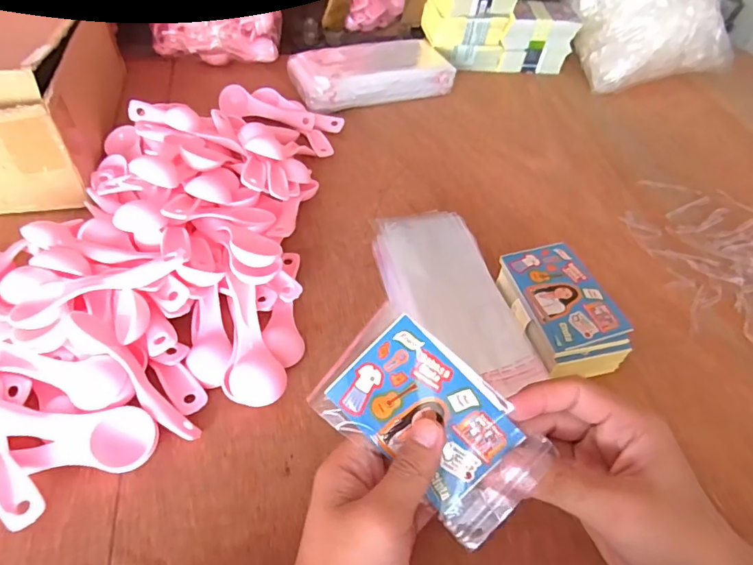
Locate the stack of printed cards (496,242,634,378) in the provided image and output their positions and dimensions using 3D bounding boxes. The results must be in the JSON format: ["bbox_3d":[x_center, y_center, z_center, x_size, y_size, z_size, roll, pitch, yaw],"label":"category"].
[{"bbox_3d":[0.137,0.026,0.376,0.067,0.043,0.103,-11,51,-16],"label":"stack of printed cards"}]

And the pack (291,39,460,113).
[{"bbox_3d":[-0.007,-0.262,0.609,0.204,0.043,0.104,-18,54,-21],"label":"pack"}]

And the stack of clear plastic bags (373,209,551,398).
[{"bbox_3d":[0.057,0.011,0.395,0.088,0.028,0.176,-6,50,-11],"label":"stack of clear plastic bags"}]

